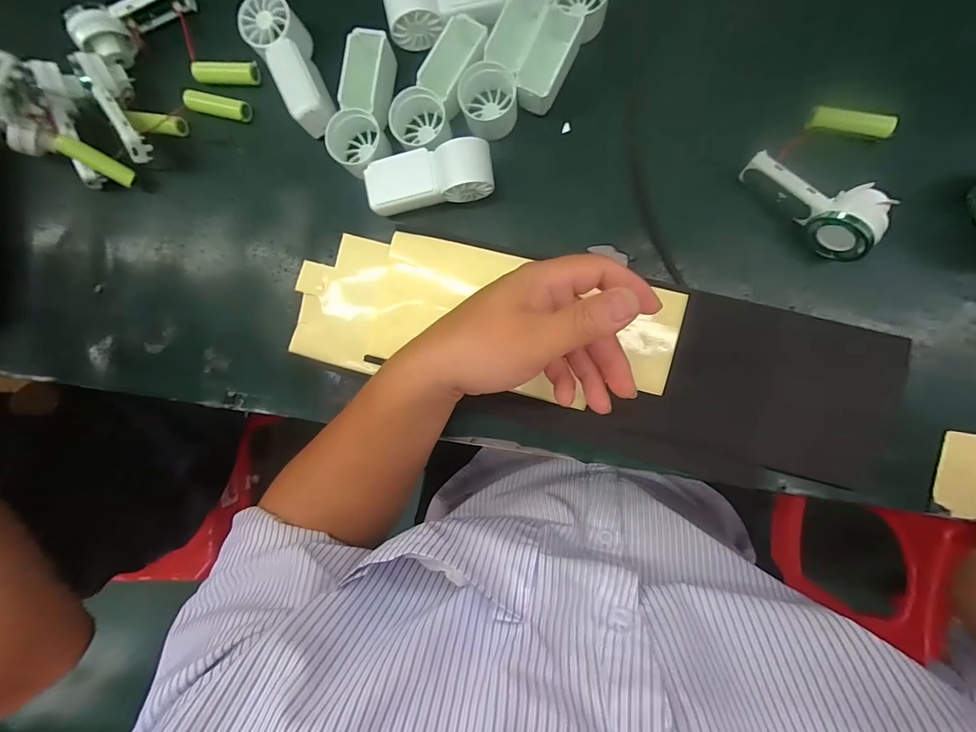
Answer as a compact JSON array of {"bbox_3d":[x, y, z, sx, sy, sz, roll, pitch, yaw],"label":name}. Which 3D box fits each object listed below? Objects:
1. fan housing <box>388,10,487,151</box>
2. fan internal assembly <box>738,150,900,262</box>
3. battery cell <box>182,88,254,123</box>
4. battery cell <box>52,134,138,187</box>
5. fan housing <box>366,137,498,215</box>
[{"bbox_3d":[-0.032,-0.203,0.301,0.044,0.032,0.097,32,96,5],"label":"fan housing"},{"bbox_3d":[0.216,-0.112,0.274,0.091,0.036,0.037,42,97,4],"label":"fan internal assembly"},{"bbox_3d":[-0.217,-0.209,0.335,0.051,0.013,0.017,14,94,6],"label":"battery cell"},{"bbox_3d":[-0.311,-0.162,0.331,0.051,0.016,0.014,29,97,-28],"label":"battery cell"},{"bbox_3d":[-0.043,-0.138,0.309,0.093,0.029,0.038,-7,92,7],"label":"fan housing"}]

